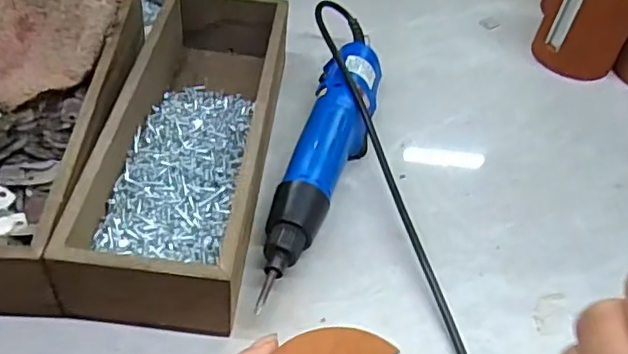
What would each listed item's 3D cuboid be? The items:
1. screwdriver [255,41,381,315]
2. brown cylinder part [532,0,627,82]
[{"bbox_3d":[0.012,-0.020,0.458,0.050,0.040,0.273,15,49,4],"label":"screwdriver"},{"bbox_3d":[0.264,-0.155,0.576,0.080,0.102,0.070,26,51,15],"label":"brown cylinder part"}]

